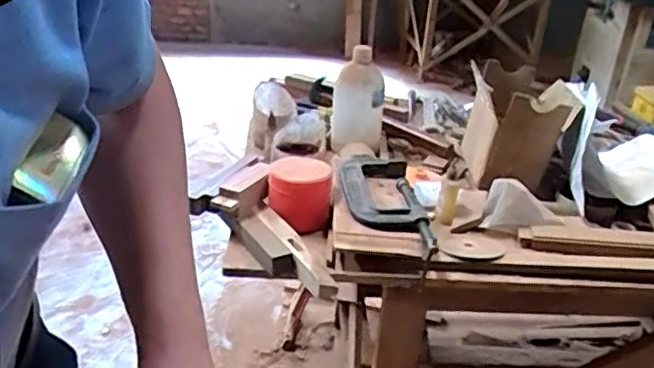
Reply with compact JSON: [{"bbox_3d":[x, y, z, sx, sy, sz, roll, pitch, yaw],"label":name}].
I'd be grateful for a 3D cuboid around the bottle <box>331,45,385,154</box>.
[{"bbox_3d":[0.060,-0.161,1.151,0.095,0.182,0.072,5,26,2],"label":"bottle"}]

